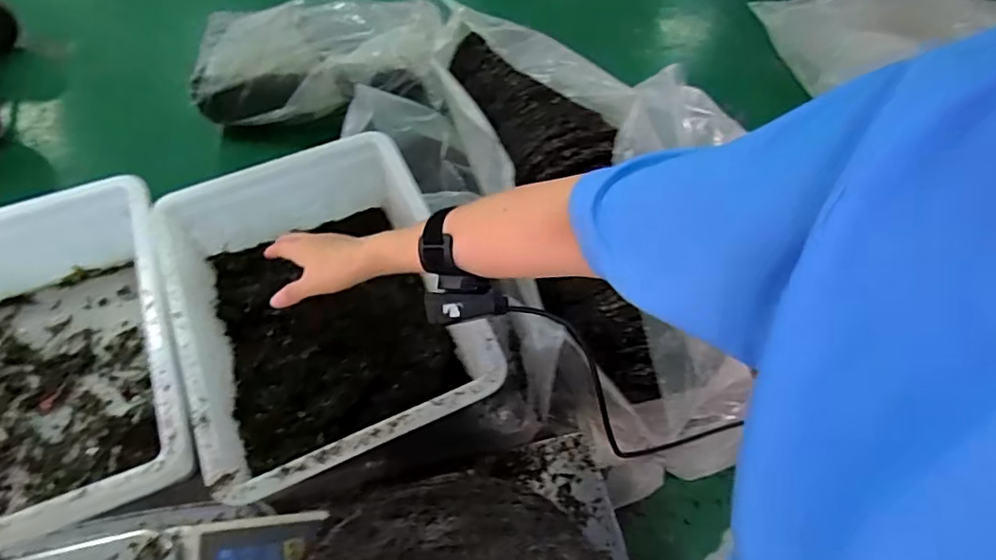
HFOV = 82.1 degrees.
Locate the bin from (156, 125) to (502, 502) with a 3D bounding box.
[{"bbox_3d":[-0.188,0.028,0.630,0.275,0.111,0.362,-22,62,-13],"label":"bin"}]

